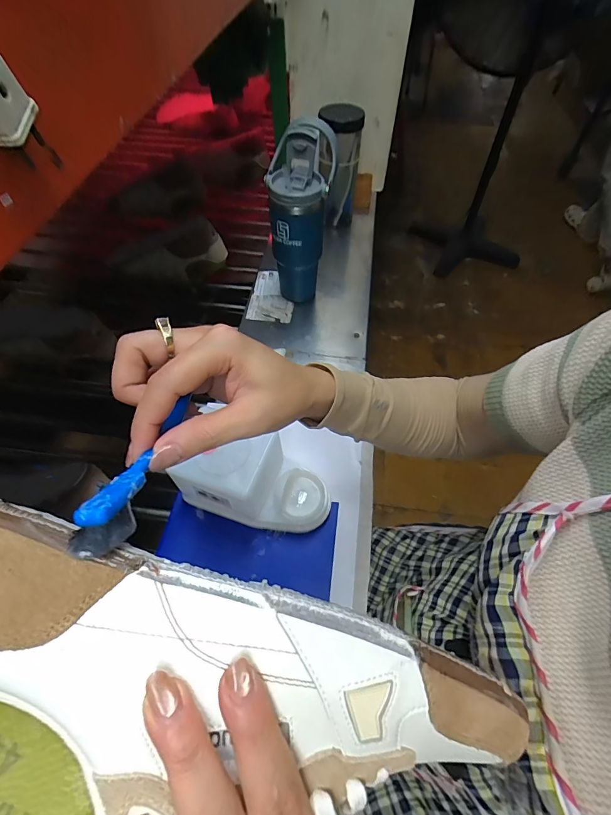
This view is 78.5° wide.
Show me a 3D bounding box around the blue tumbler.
[{"bbox_3d":[-0.006,-0.305,0.633,0.101,0.259,0.090,6,56,4],"label":"blue tumbler"}]

